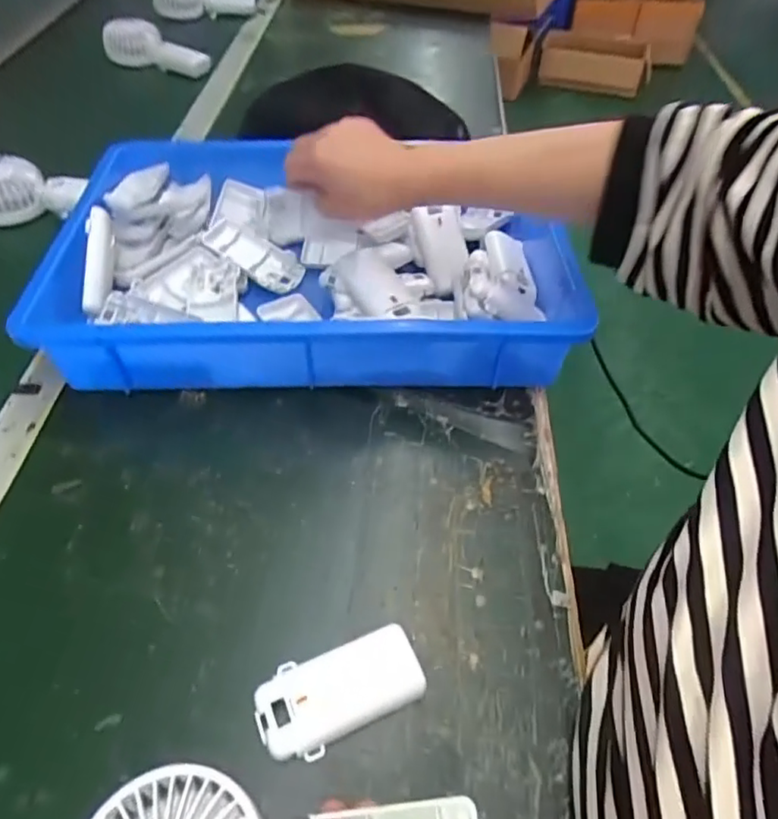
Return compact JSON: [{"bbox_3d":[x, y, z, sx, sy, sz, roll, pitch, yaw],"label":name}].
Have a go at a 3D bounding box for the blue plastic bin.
[{"bbox_3d":[-0.060,-0.144,0.533,0.416,0.077,0.297,1,49,1],"label":"blue plastic bin"}]

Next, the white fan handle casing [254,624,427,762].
[{"bbox_3d":[-0.027,0.159,0.334,0.092,0.018,0.048,-17,51,-14],"label":"white fan handle casing"}]

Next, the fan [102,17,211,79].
[{"bbox_3d":[-0.384,-0.578,0.965,0.209,0.060,0.064,32,58,23],"label":"fan"}]

